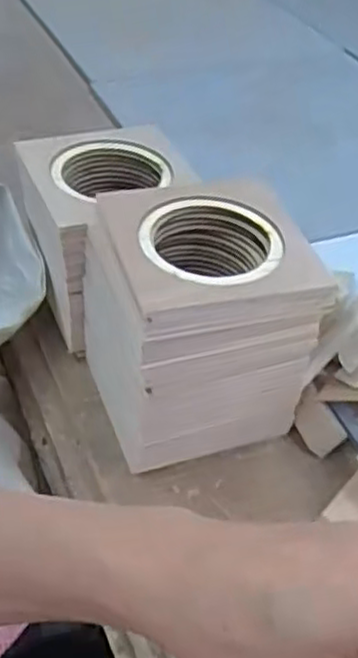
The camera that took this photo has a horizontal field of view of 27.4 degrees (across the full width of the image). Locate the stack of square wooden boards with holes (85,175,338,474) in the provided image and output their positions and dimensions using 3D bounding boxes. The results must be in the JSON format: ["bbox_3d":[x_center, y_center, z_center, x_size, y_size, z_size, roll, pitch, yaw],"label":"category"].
[{"bbox_3d":[0.011,0.002,0.527,0.134,0.167,0.125,-10,44,-14],"label":"stack of square wooden boards with holes"}]

